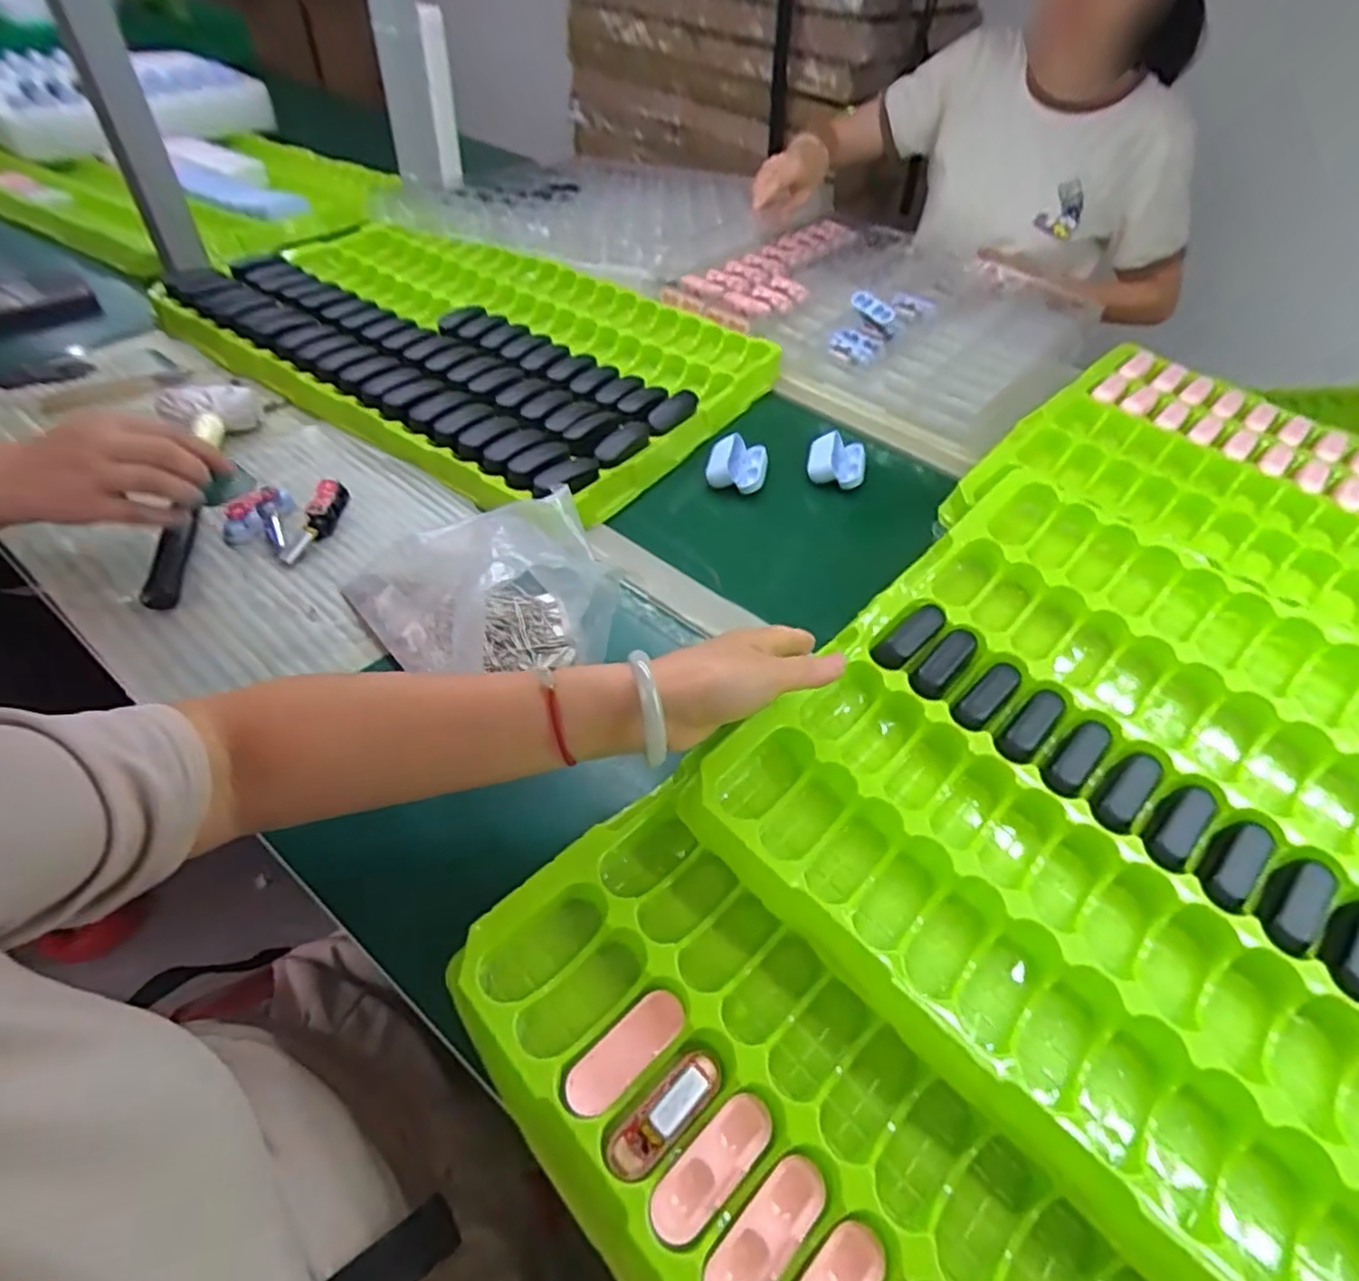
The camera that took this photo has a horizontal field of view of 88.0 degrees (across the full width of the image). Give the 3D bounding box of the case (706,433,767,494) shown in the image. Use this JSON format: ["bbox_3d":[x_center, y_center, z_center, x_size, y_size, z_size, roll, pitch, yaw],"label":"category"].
[{"bbox_3d":[0.055,-0.167,0.672,0.055,0.025,0.060,14,49,7],"label":"case"}]

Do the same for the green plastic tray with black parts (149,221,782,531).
[{"bbox_3d":[-0.221,-0.343,0.767,0.575,0.033,0.392,30,52,19],"label":"green plastic tray with black parts"}]

